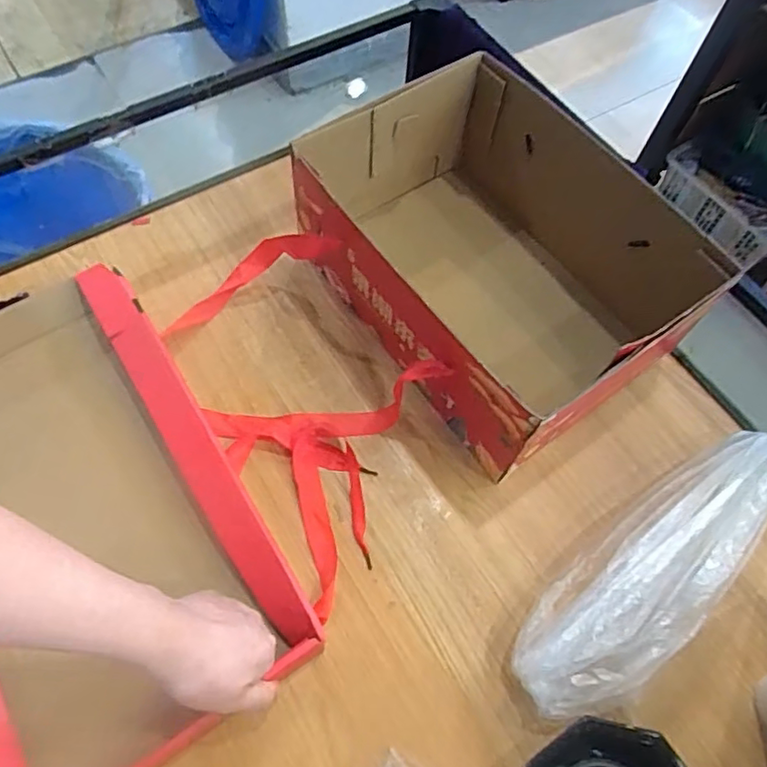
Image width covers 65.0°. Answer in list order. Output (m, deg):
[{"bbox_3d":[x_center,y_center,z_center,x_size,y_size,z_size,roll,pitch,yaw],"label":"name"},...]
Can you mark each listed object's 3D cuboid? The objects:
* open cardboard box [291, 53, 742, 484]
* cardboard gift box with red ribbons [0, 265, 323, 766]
[{"bbox_3d":[0.102,-0.121,0.587,0.250,0.148,0.343,-30,68,-17],"label":"open cardboard box"},{"bbox_3d":[-0.268,0.105,0.510,0.260,0.052,0.419,-30,68,-17],"label":"cardboard gift box with red ribbons"}]

